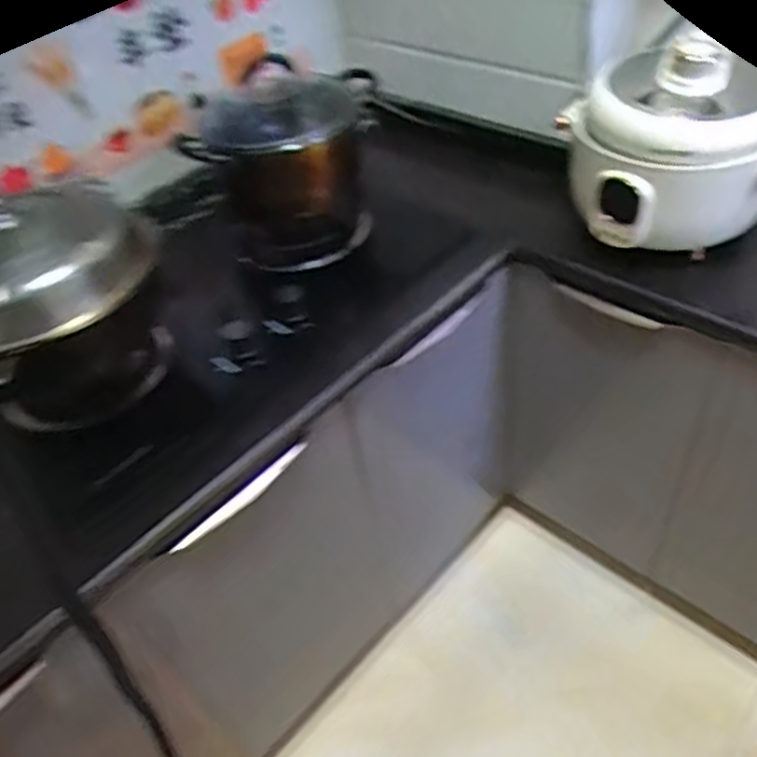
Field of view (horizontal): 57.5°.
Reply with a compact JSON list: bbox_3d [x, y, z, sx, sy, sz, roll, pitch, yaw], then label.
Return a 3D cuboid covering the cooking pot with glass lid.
[{"bbox_3d":[-0.144,-0.362,1.090,0.263,0.226,0.249,-4,46,4],"label":"cooking pot with glass lid"}]

